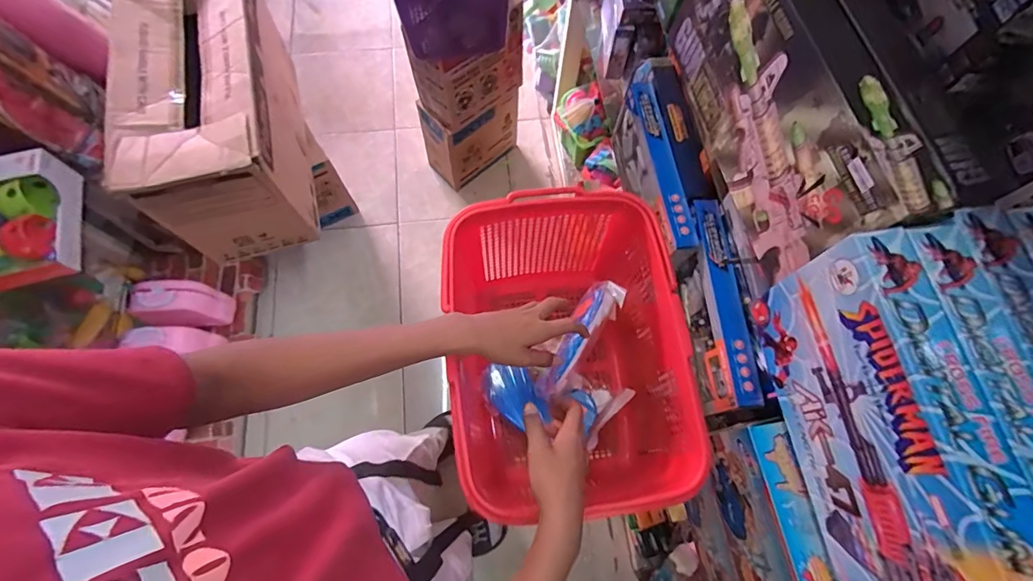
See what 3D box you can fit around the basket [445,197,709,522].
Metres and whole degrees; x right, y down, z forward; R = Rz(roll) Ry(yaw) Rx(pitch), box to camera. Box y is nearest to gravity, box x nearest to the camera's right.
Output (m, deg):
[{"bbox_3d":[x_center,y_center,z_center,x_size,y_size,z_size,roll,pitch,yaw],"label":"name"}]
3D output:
[{"bbox_3d":[0.073,0.090,0.666,0.316,0.231,0.393,-4,70,-3],"label":"basket"}]

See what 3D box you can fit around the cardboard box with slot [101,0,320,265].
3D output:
[{"bbox_3d":[-0.706,-0.436,1.114,0.285,0.309,0.615,-14,71,-7],"label":"cardboard box with slot"}]

